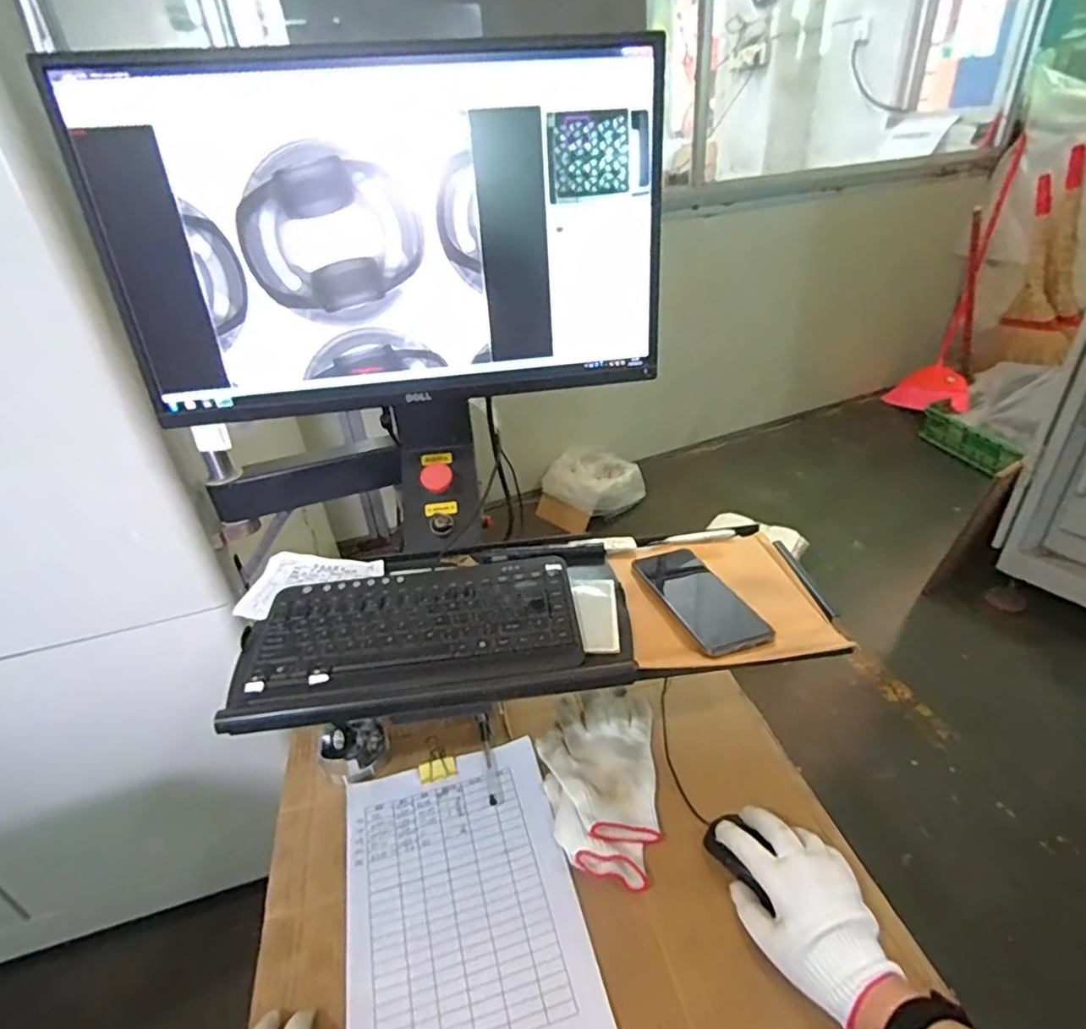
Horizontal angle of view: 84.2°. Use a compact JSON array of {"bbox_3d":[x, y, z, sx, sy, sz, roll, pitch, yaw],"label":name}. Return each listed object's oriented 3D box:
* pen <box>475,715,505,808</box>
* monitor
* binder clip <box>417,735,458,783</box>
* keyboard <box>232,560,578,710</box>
[{"bbox_3d":[-0.064,0.278,0.693,0.011,0.010,0.122,-10,32,-9],"label":"pen"},{"bbox_3d":[-0.150,-0.274,0.614,0.551,0.316,0.060,-7,32,-4],"label":"monitor"},{"bbox_3d":[-0.123,0.279,0.690,0.041,0.023,0.042,-13,33,-13],"label":"binder clip"},{"bbox_3d":[-0.130,0.110,0.614,0.325,0.023,0.160,-7,32,-4],"label":"keyboard"}]

